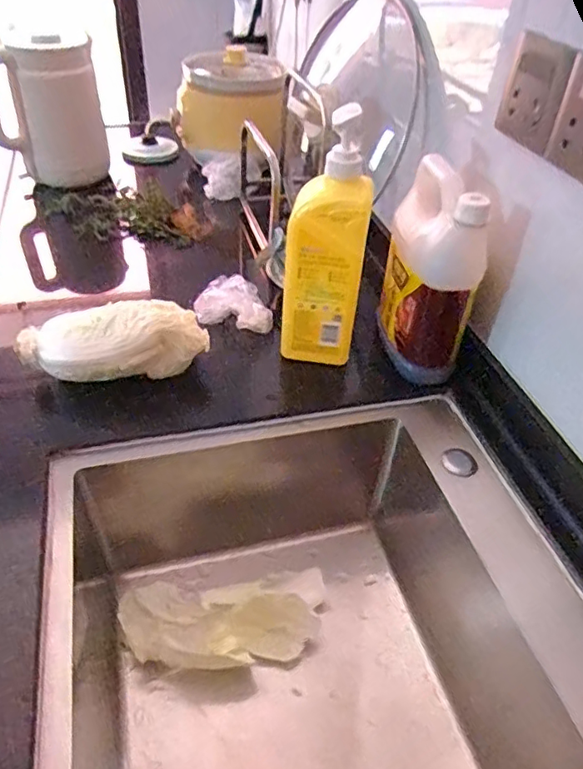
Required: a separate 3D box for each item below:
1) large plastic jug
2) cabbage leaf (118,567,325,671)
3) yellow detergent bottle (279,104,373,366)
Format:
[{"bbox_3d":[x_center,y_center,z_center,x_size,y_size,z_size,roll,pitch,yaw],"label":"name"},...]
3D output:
[{"bbox_3d":[0.151,-0.130,0.652,0.085,0.212,0.133,3,42,-1],"label":"large plastic jug"},{"bbox_3d":[-0.073,0.264,0.631,0.222,0.064,0.104,-2,42,-6],"label":"cabbage leaf"},{"bbox_3d":[0.036,-0.146,0.624,0.087,0.269,0.055,10,43,7],"label":"yellow detergent bottle"}]

